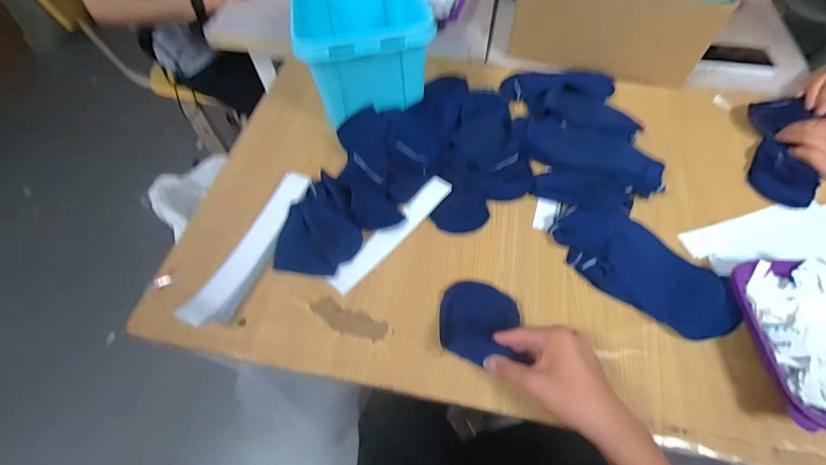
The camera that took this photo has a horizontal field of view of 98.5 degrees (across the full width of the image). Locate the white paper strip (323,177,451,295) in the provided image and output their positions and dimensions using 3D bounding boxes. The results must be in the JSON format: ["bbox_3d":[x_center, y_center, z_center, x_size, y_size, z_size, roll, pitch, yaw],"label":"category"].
[{"bbox_3d":[-0.026,0.000,0.486,0.033,0.015,0.213,38,68,19],"label":"white paper strip"}]

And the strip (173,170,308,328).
[{"bbox_3d":[-0.205,0.014,0.459,0.035,0.049,0.227,18,63,11],"label":"strip"}]

